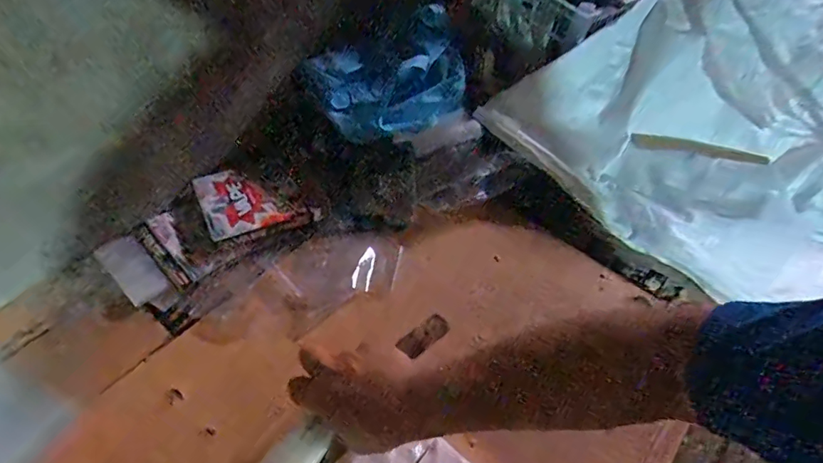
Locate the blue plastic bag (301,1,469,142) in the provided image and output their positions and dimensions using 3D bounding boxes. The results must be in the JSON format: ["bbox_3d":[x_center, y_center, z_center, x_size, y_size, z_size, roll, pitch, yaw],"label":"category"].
[{"bbox_3d":[-0.029,-0.221,0.720,0.230,0.113,0.127,-16,57,-16],"label":"blue plastic bag"}]

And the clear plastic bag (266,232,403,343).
[{"bbox_3d":[-0.100,0.048,0.669,0.173,0.016,0.115,-24,60,-21],"label":"clear plastic bag"}]

